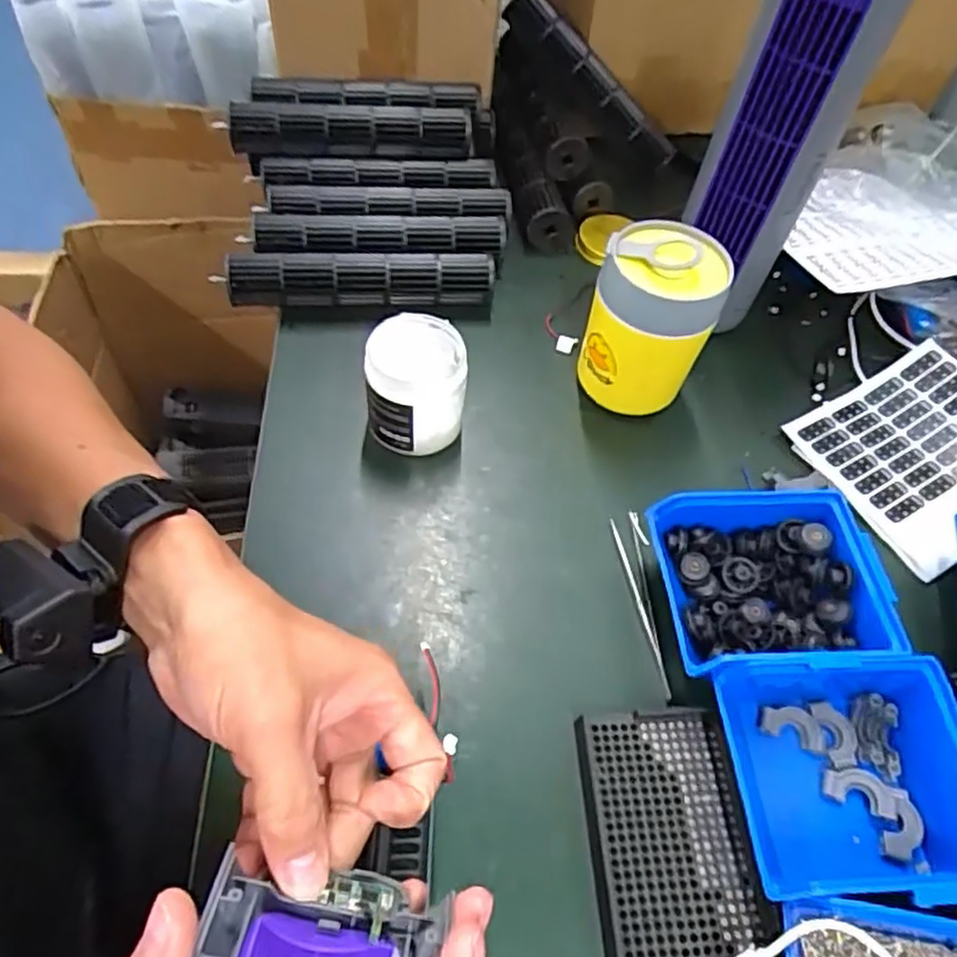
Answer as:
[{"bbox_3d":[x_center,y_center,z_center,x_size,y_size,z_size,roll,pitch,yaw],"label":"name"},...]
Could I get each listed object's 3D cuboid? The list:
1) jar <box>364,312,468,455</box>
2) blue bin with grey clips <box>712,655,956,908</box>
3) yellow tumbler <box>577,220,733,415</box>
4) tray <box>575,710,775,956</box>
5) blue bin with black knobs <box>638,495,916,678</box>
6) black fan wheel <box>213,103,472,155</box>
[{"bbox_3d":[-0.047,-0.070,0.529,0.074,0.098,0.078,-1,56,2],"label":"jar"},{"bbox_3d":[0.215,0.172,0.393,0.145,0.069,0.125,0,54,-5],"label":"blue bin with grey clips"},{"bbox_3d":[0.137,-0.117,0.549,0.091,0.148,0.086,2,56,-3],"label":"yellow tumbler"},{"bbox_3d":[0.107,0.201,0.385,0.088,0.017,0.131,-1,57,-6],"label":"tray"},{"bbox_3d":[0.188,0.074,0.454,0.138,0.061,0.118,-2,54,-7],"label":"blue bin with black knobs"},{"bbox_3d":[-0.130,-0.349,0.680,0.236,0.039,0.033,1,56,-4],"label":"black fan wheel"}]

